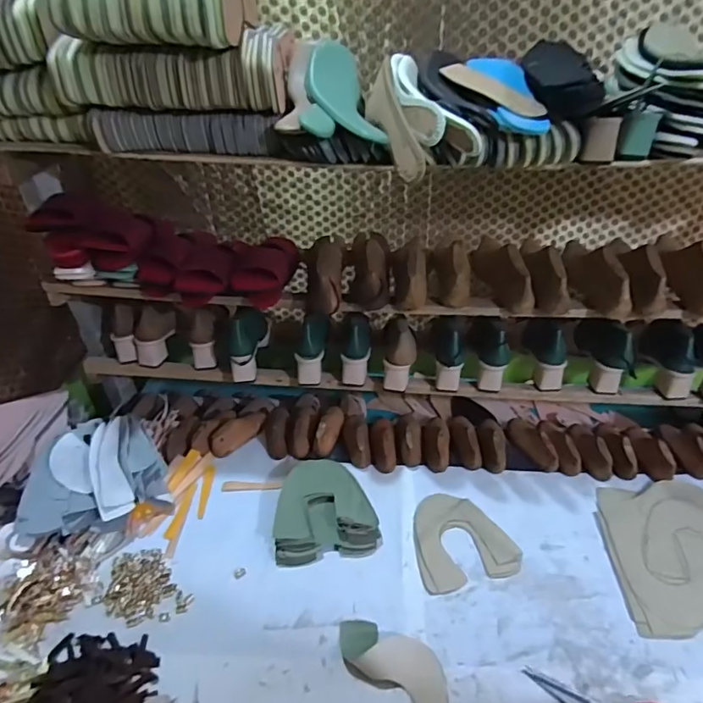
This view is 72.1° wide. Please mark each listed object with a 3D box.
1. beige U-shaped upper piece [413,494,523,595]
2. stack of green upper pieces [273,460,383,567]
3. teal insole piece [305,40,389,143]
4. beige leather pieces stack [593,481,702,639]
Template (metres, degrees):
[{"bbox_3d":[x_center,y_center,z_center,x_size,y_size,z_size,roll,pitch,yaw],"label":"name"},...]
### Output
[{"bbox_3d":[0.180,0.311,0.820,0.162,0.012,0.163,-9,37,-10],"label":"beige U-shaped upper piece"},{"bbox_3d":[-0.049,0.271,0.847,0.174,0.045,0.179,-7,37,-8],"label":"stack of green upper pieces"},{"bbox_3d":[-0.015,-0.385,0.719,0.085,0.024,0.214,-11,67,-14],"label":"teal insole piece"},{"bbox_3d":[0.528,0.321,0.784,0.217,0.012,0.260,1,37,2],"label":"beige leather pieces stack"}]

